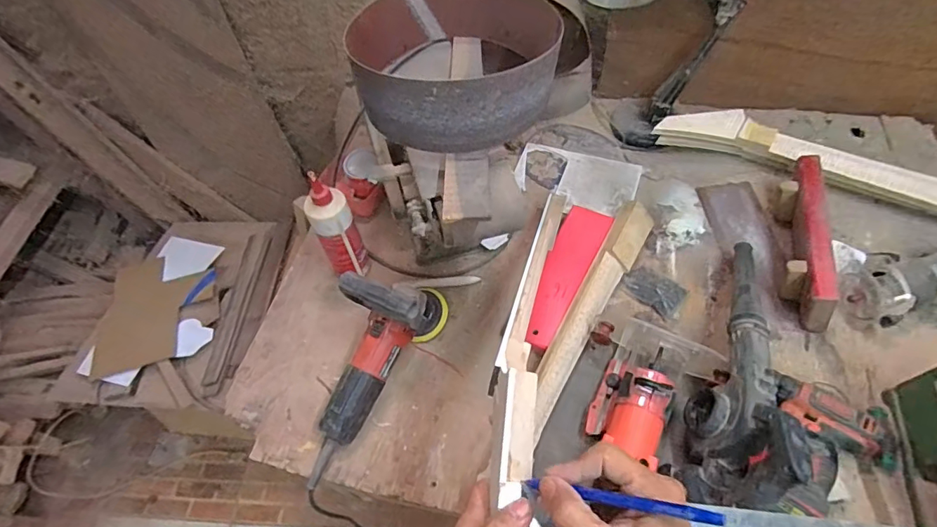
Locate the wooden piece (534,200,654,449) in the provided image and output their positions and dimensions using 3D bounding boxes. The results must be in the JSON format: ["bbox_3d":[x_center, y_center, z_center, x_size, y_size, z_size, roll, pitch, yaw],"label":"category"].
[{"bbox_3d":[0.187,0.075,0.757,0.058,0.040,0.455,26,63,20],"label":"wooden piece"}]

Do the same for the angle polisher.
[{"bbox_3d":[-0.148,0.142,0.691,0.117,0.161,0.335,17,60,15],"label":"angle polisher"}]

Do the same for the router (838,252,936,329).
[{"bbox_3d":[0.684,0.021,0.733,0.223,0.075,0.103,-18,58,-7],"label":"router"}]

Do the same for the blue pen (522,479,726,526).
[{"bbox_3d":[0.094,0.157,0.320,0.142,0.011,0.009,-13,47,43],"label":"blue pen"}]

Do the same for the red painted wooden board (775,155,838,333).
[{"bbox_3d":[0.542,-0.040,0.776,0.061,0.100,0.291,11,59,11],"label":"red painted wooden board"}]

